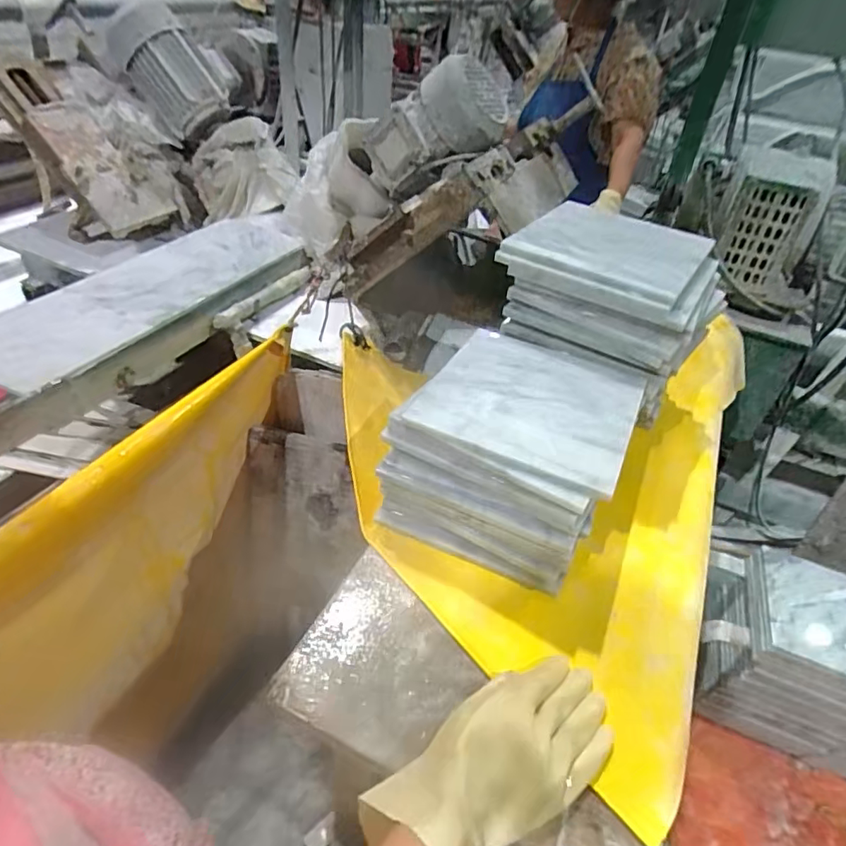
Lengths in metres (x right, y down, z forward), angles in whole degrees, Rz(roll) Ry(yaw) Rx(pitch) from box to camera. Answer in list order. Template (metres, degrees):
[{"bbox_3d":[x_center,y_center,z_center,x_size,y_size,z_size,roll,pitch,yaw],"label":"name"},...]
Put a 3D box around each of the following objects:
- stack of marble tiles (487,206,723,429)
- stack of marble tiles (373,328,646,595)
[{"bbox_3d":[0.233,-0.163,0.686,0.224,0.121,0.206,29,47,24],"label":"stack of marble tiles"},{"bbox_3d":[0.098,0.027,0.603,0.210,0.139,0.240,21,44,17],"label":"stack of marble tiles"}]

